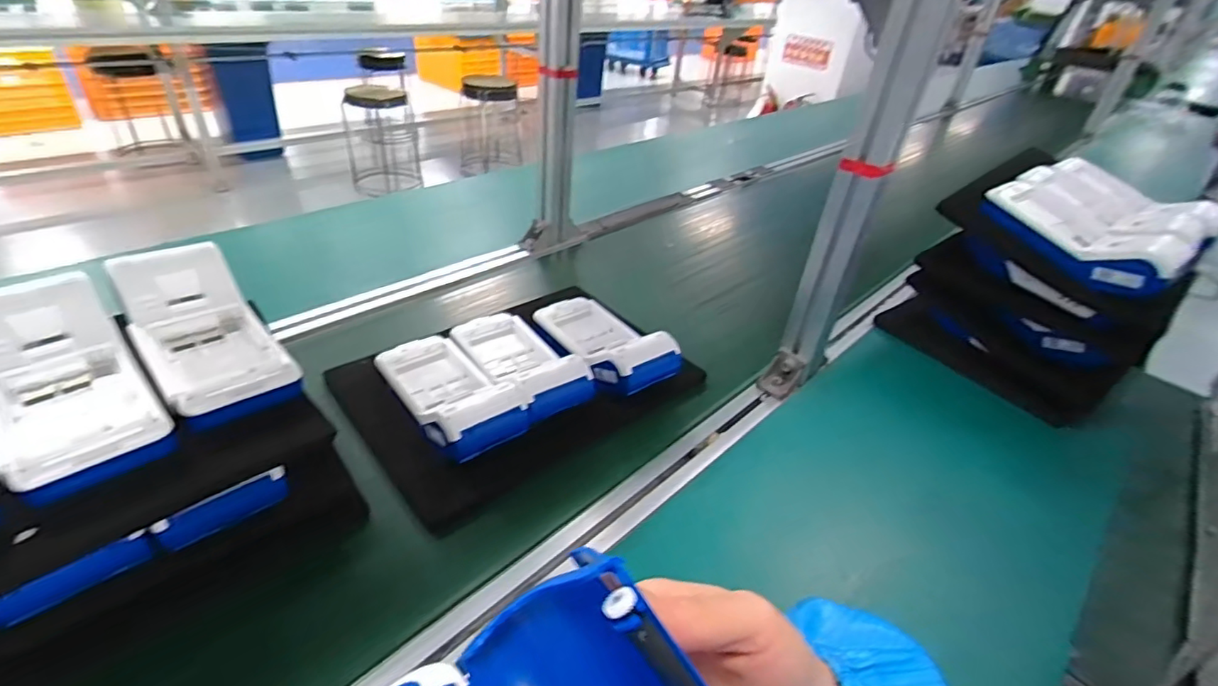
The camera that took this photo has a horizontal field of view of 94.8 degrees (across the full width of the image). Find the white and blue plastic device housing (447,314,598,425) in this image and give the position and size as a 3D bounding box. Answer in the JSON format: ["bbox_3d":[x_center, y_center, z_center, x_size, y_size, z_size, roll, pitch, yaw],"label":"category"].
[{"bbox_3d":[-0.097,0.019,0.607,0.091,0.039,0.190,-18,29,-30],"label":"white and blue plastic device housing"}]

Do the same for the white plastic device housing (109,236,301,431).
[{"bbox_3d":[-0.311,-0.012,0.429,0.082,0.053,0.172,-27,48,-38],"label":"white plastic device housing"}]

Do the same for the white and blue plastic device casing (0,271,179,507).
[{"bbox_3d":[-0.366,0.021,0.372,0.175,0.054,0.081,32,43,31],"label":"white and blue plastic device casing"}]

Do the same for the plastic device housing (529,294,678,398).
[{"bbox_3d":[-0.008,-0.001,0.655,0.102,0.050,0.196,-15,27,-27],"label":"plastic device housing"}]

